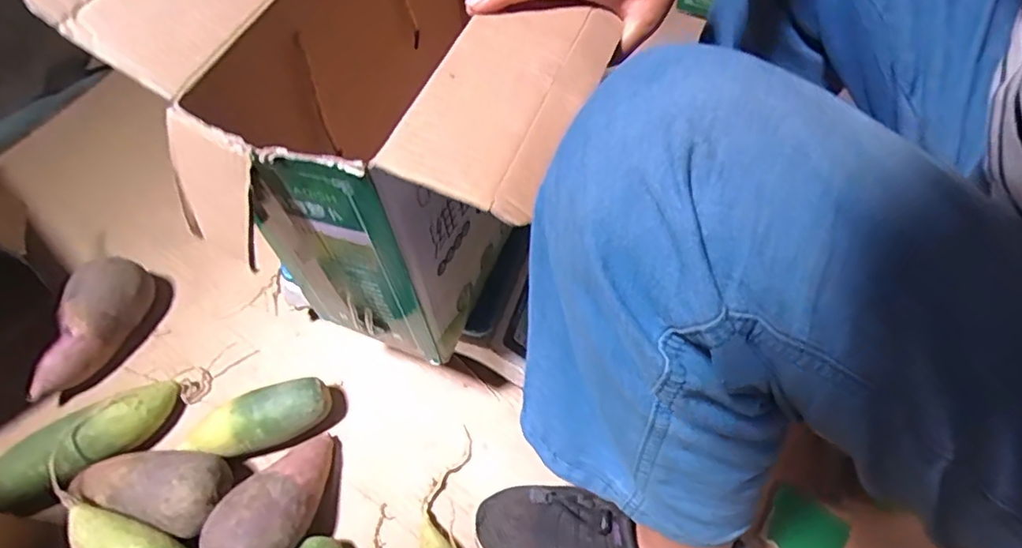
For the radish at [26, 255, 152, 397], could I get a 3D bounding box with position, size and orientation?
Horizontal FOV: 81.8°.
[{"bbox_3d":[-0.461,0.057,0.645,0.061,0.068,0.166,20,73,12],"label":"radish"}]

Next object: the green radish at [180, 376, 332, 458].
[{"bbox_3d":[-0.254,0.147,0.596,0.145,0.057,0.057,-19,60,-12],"label":"green radish"}]

